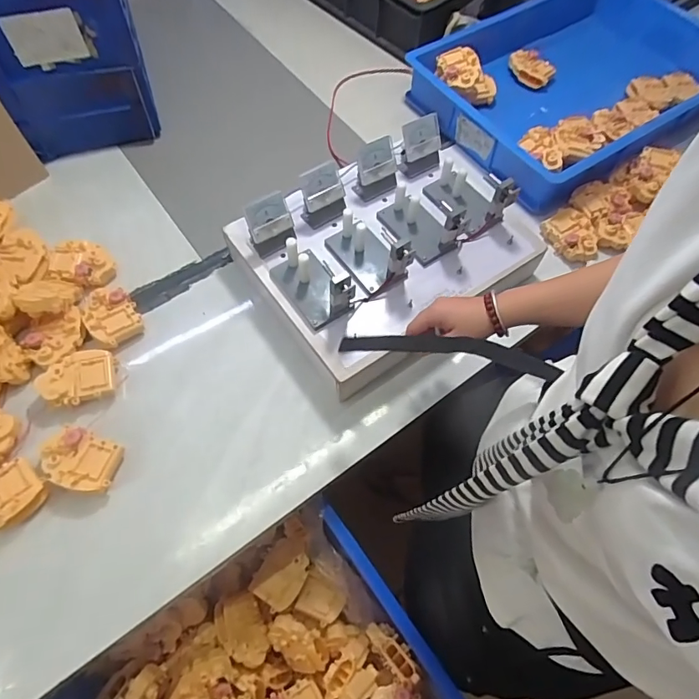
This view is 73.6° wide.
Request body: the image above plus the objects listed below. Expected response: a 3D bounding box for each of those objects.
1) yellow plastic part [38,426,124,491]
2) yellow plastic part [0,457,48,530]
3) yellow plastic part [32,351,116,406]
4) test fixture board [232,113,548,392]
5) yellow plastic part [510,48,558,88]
[{"bbox_3d":[-0.349,0.143,0.603,0.094,0.035,0.069,18,65,6],"label":"yellow plastic part"},{"bbox_3d":[-0.428,0.182,0.574,0.095,0.028,0.077,-28,68,-15],"label":"yellow plastic part"},{"bbox_3d":[-0.380,0.039,0.647,0.099,0.024,0.074,-10,65,-7],"label":"yellow plastic part"},{"bbox_3d":[0.051,-0.171,0.688,0.367,0.089,0.293,-34,70,-17],"label":"test fixture board"},{"bbox_3d":[0.390,-0.609,1.005,0.079,0.027,0.097,-39,72,-19],"label":"yellow plastic part"}]

